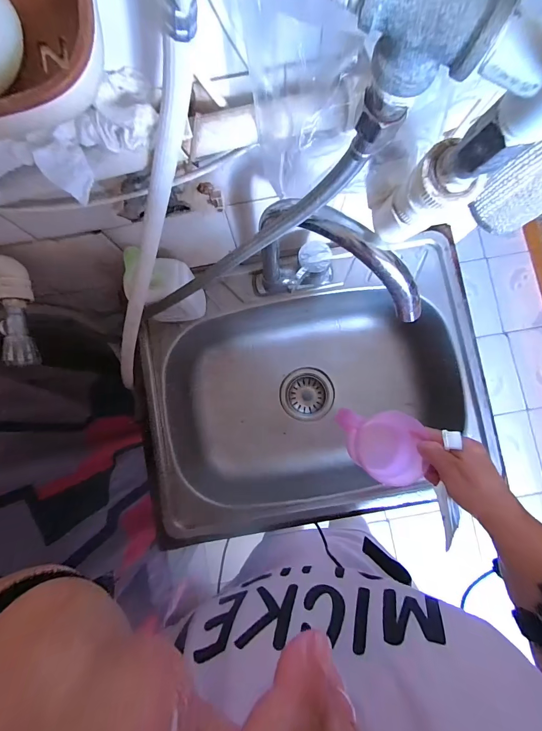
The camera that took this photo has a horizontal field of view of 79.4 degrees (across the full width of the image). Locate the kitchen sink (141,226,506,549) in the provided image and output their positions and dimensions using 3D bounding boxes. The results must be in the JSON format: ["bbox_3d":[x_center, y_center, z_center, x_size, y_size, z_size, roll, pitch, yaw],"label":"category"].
[{"bbox_3d":[0.064,0.051,0.595,0.536,0.177,0.363,-15,85,-1],"label":"kitchen sink"}]

